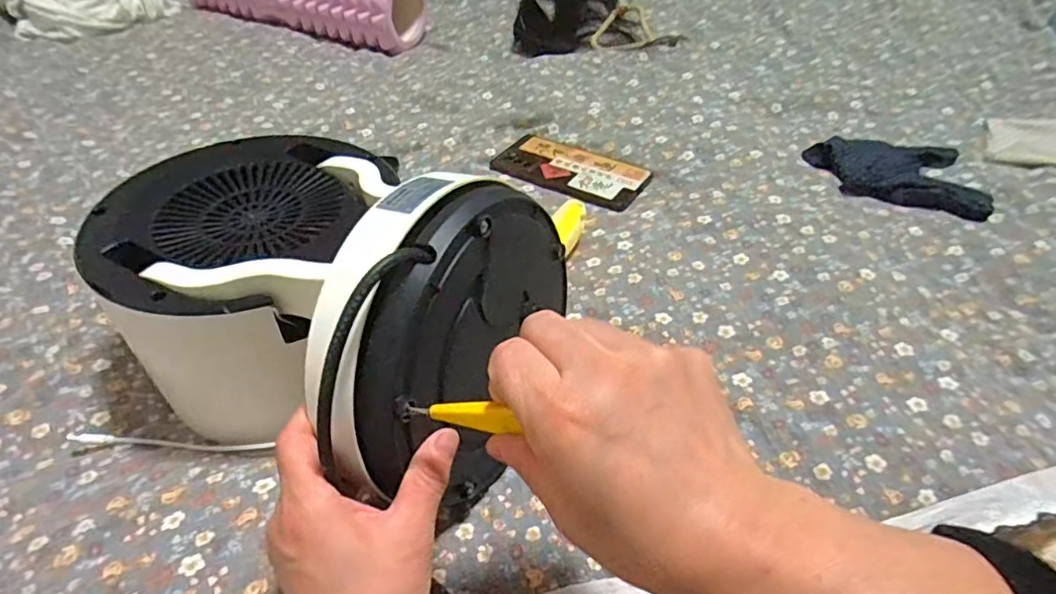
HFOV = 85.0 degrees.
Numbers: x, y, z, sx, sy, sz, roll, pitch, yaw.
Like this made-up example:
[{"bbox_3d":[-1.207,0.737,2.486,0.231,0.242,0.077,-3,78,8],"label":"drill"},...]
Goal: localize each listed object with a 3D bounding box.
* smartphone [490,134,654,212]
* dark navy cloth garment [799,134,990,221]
[{"bbox_3d":[0.046,-0.139,0.624,0.165,0.011,0.078,26,52,25],"label":"smartphone"},{"bbox_3d":[0.372,-0.132,0.585,0.163,0.017,0.104,18,49,19],"label":"dark navy cloth garment"}]

